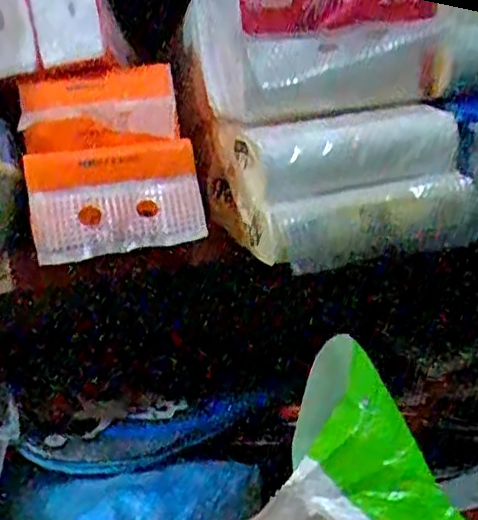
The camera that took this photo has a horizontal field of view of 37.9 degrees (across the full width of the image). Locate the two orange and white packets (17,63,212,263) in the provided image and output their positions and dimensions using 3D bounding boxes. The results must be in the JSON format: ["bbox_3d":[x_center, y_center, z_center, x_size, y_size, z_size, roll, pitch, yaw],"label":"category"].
[{"bbox_3d":[-0.117,-0.097,0.616,0.140,0.194,0.033,-12,-26,-9],"label":"two orange and white packets"}]

